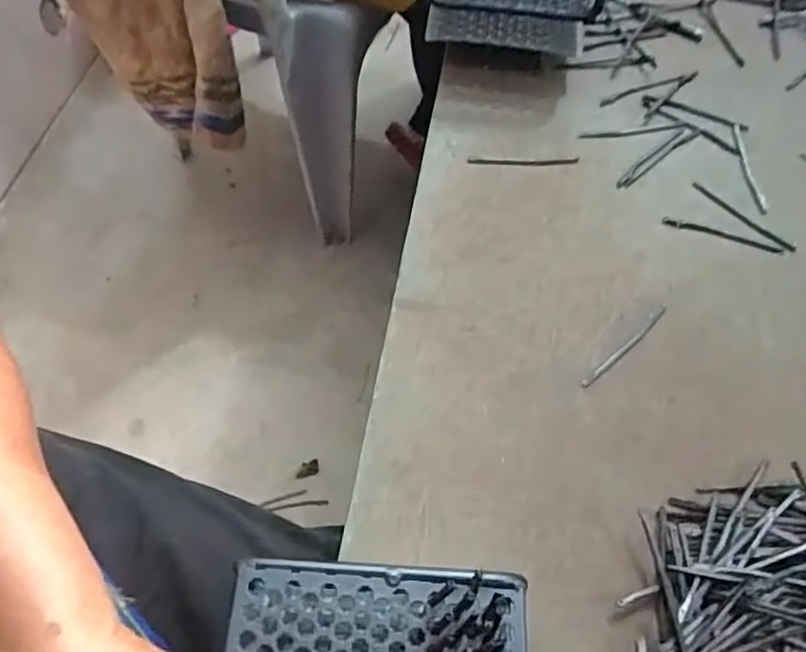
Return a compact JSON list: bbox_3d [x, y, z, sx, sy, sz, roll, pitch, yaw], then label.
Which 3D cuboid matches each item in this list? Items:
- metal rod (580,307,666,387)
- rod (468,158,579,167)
[{"bbox_3d":[0.167,0.016,0.493,0.097,0.006,0.006,-38,67,-19],"label":"metal rod"},{"bbox_3d":[0.106,-0.144,0.583,0.098,0.004,0.008,2,61,1],"label":"rod"}]

